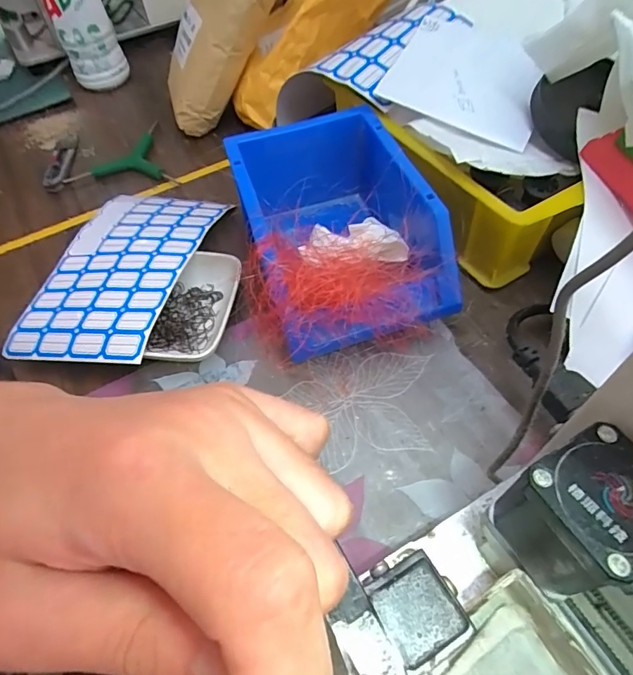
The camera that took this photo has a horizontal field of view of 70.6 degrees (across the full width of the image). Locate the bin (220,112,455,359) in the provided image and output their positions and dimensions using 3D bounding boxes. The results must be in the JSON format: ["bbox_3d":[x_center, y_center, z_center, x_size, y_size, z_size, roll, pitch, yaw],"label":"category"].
[{"bbox_3d":[0.011,-0.074,0.330,0.129,0.081,0.192,-17,56,-7],"label":"bin"}]

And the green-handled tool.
[{"bbox_3d":[-0.193,-0.197,0.472,0.109,0.012,0.094,0,56,5],"label":"green-handled tool"}]

